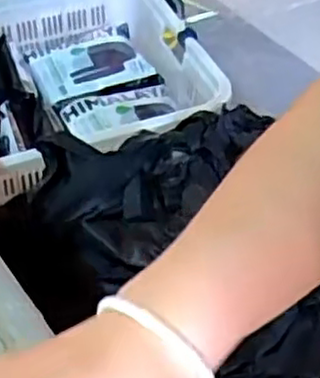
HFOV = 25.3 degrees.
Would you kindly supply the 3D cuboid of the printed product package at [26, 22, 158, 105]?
[{"bbox_3d":[-0.169,-0.306,1.723,0.289,0.041,0.217,-20,50,-21],"label":"printed product package"}]

